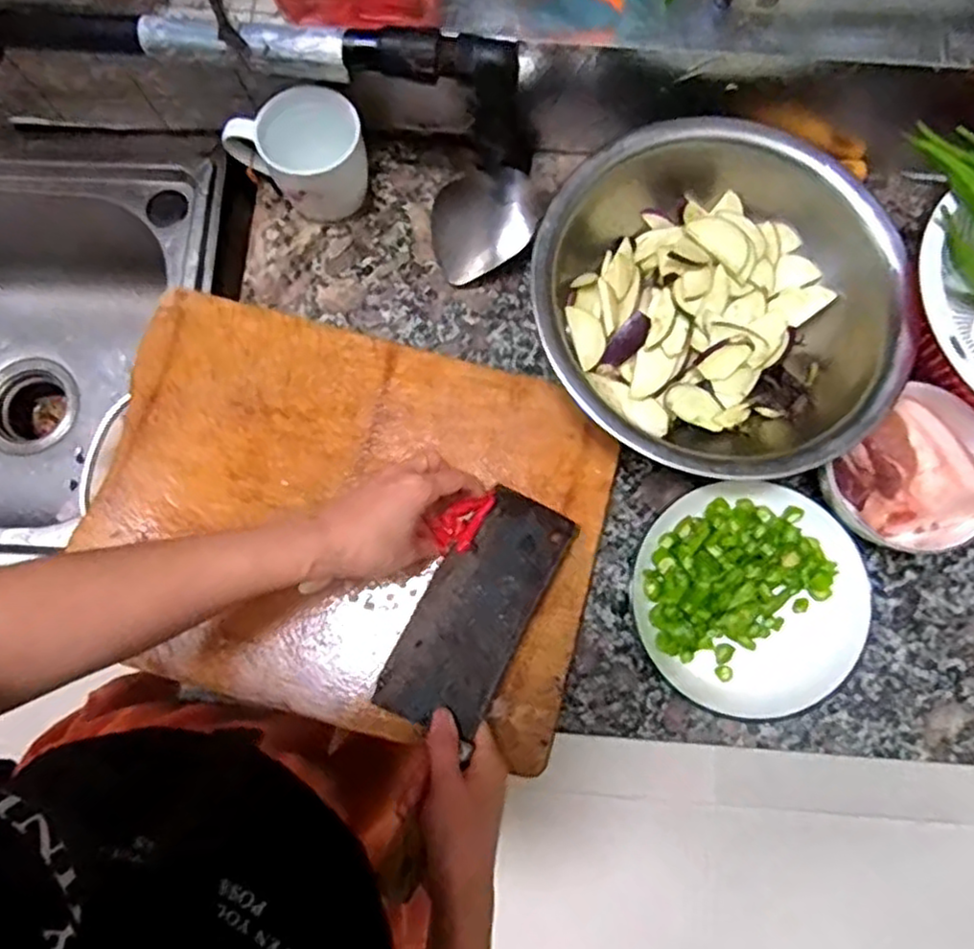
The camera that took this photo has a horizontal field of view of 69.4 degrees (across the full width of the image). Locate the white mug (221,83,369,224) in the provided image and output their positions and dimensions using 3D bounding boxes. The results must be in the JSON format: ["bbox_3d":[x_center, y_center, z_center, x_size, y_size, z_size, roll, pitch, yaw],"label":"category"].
[{"bbox_3d":[-0.152,-0.258,0.582,0.102,0.083,0.083,-25,80,-5],"label":"white mug"}]

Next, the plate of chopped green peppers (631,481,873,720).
[{"bbox_3d":[0.200,0.089,0.533,0.169,0.032,0.164,0,79,0],"label":"plate of chopped green peppers"}]

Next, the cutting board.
[{"bbox_3d":[-0.111,0.034,0.543,0.387,0.027,0.298,13,79,2],"label":"cutting board"}]

